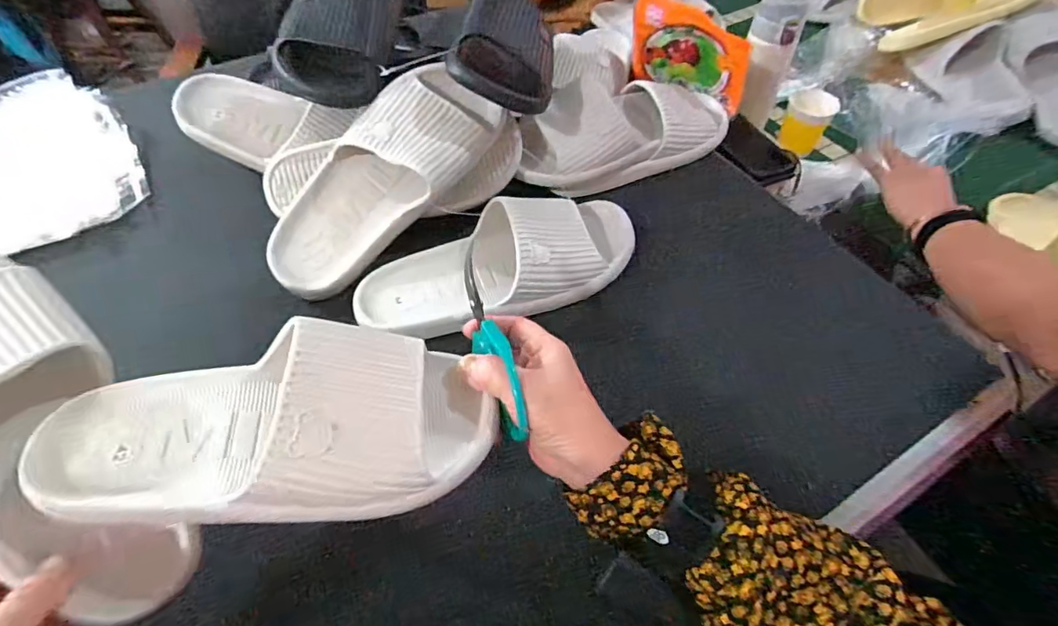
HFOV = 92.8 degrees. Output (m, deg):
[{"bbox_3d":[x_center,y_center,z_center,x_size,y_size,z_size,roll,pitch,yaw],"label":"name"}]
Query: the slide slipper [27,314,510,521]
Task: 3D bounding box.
[{"bbox_3d":[-0.154,0.071,0.304,0.255,0.091,0.103,-4,54,-1],"label":"slide slipper"}]

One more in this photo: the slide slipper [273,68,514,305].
[{"bbox_3d":[-0.142,-0.127,0.511,0.287,0.105,0.111,-45,63,0],"label":"slide slipper"}]

